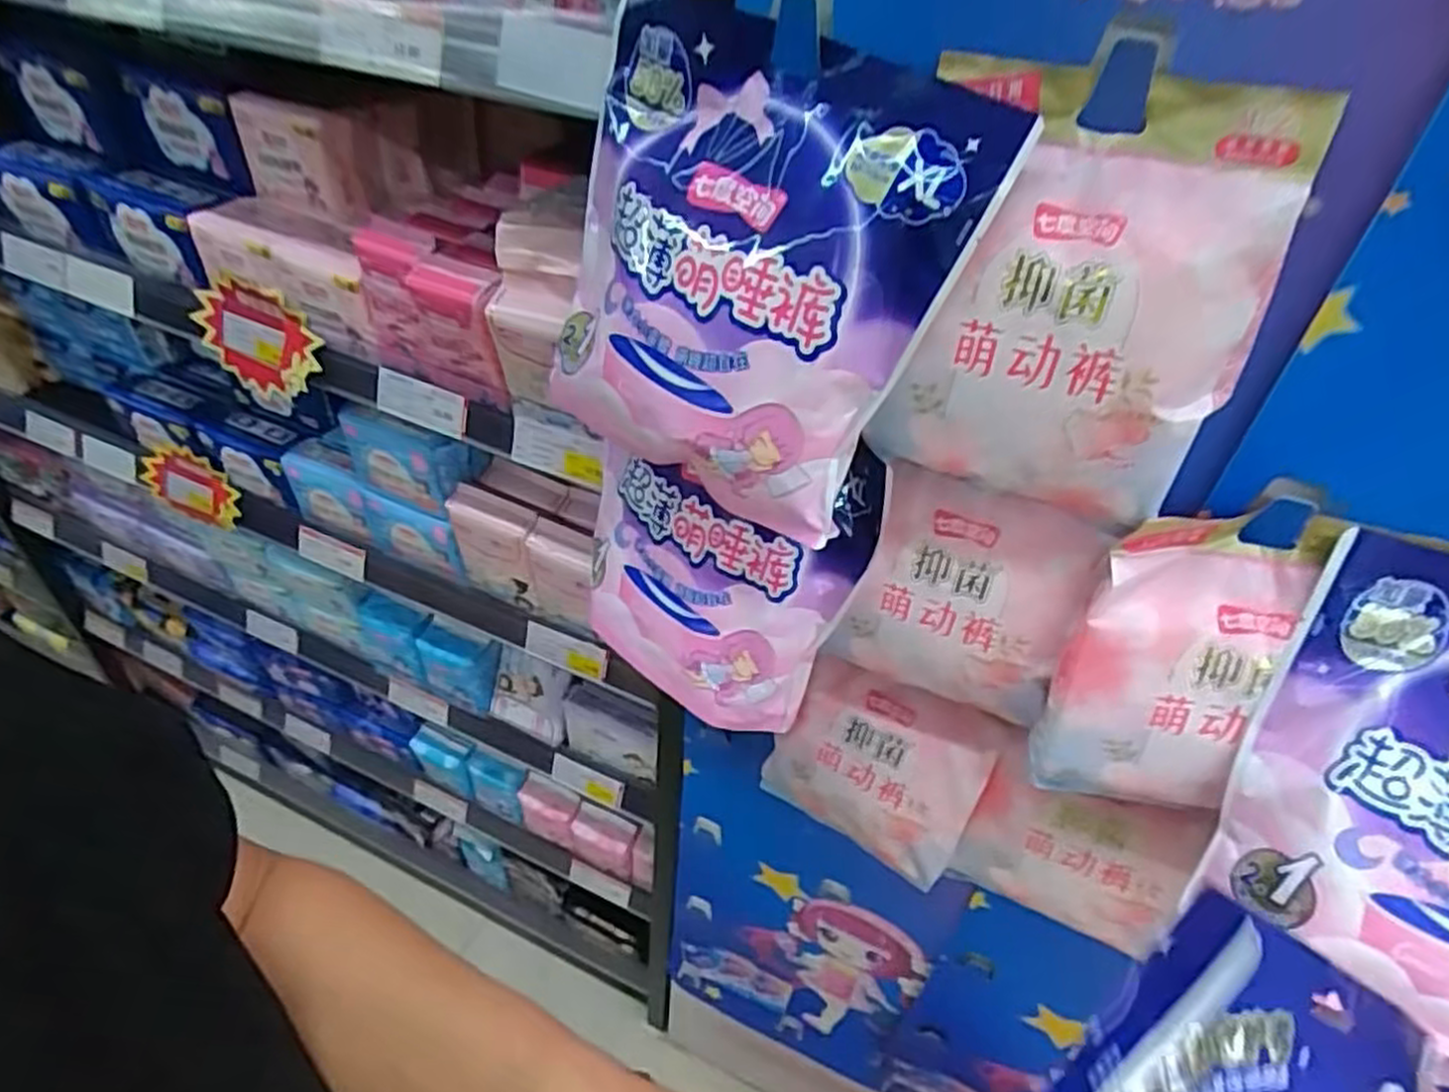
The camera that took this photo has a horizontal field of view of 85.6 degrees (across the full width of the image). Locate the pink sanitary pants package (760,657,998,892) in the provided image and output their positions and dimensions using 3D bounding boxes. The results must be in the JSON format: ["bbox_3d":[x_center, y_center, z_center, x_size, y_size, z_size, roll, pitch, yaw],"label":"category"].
[{"bbox_3d":[0.112,0.169,0.596,0.151,0.144,0.053,21,43,17],"label":"pink sanitary pants package"}]

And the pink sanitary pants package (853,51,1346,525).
[{"bbox_3d":[0.161,-0.108,0.365,0.146,0.185,0.050,18,42,15],"label":"pink sanitary pants package"}]

